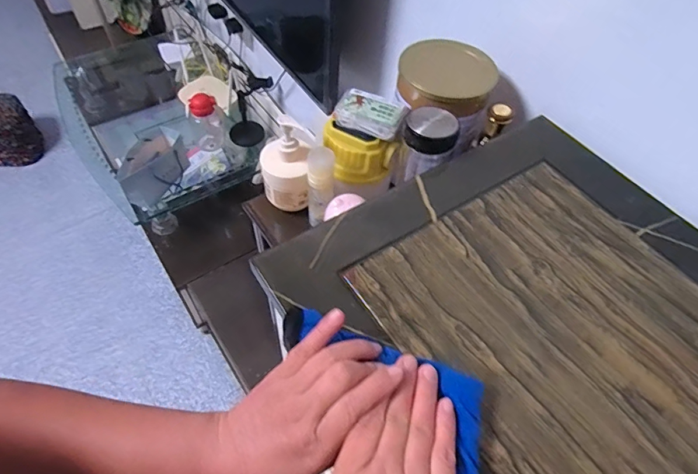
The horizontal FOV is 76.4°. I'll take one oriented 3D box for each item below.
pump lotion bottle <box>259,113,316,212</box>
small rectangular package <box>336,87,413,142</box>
[{"bbox_3d":[-0.084,-0.100,0.606,0.075,0.125,0.060,-6,55,-8],"label":"pump lotion bottle"},{"bbox_3d":[0.033,-0.162,0.579,0.092,0.035,0.048,19,55,10],"label":"small rectangular package"}]

